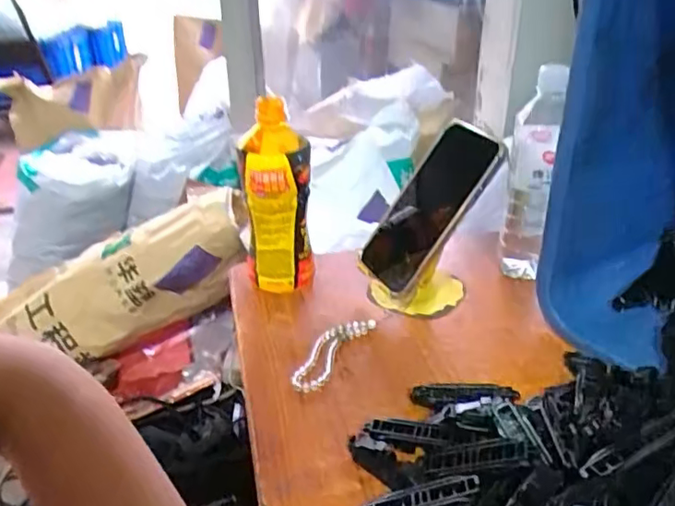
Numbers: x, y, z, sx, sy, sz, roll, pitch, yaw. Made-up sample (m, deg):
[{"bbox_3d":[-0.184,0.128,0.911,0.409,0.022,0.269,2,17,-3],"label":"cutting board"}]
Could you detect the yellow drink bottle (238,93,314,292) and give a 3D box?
[{"bbox_3d":[-0.060,-0.052,0.585,0.065,0.186,0.074,-7,30,-9],"label":"yellow drink bottle"}]

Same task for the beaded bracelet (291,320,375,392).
[{"bbox_3d":[-0.006,0.087,0.518,0.033,0.011,0.103,15,34,28],"label":"beaded bracelet"}]

